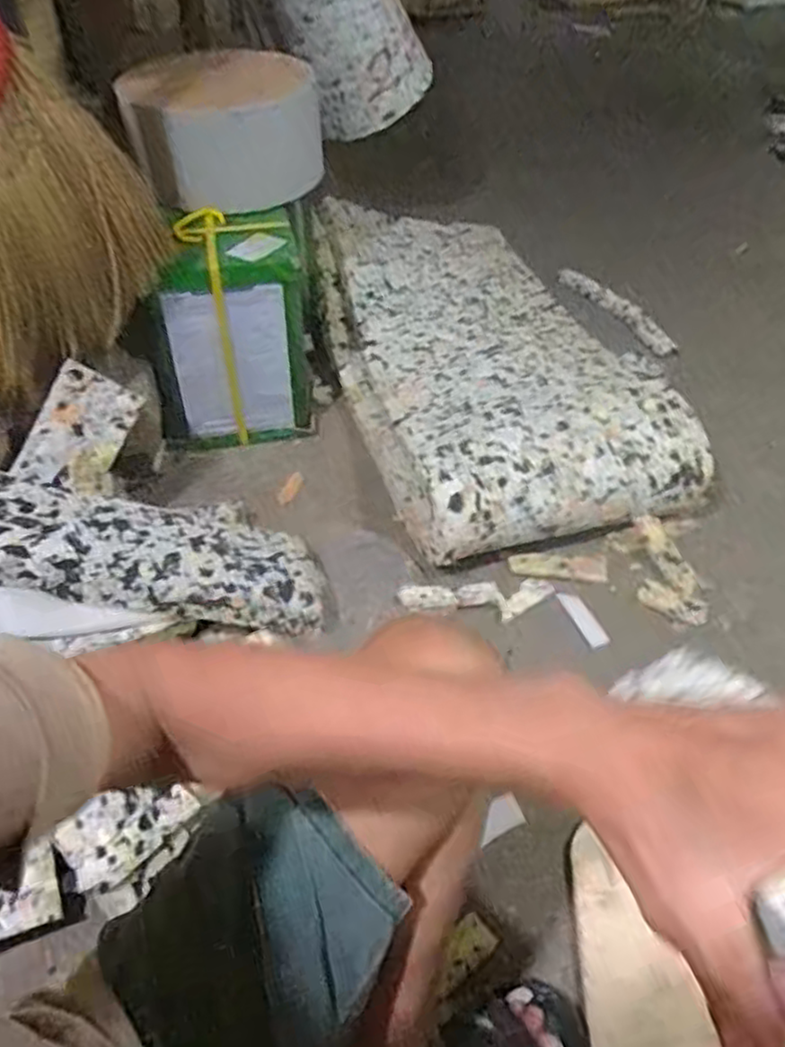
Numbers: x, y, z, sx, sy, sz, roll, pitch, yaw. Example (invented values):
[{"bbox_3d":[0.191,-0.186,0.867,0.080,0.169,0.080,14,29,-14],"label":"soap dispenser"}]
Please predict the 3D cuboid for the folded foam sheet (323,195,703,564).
[{"bbox_3d":[0.142,-0.338,1.335,0.463,0.122,0.956,-10,47,-10],"label":"folded foam sheet"}]

